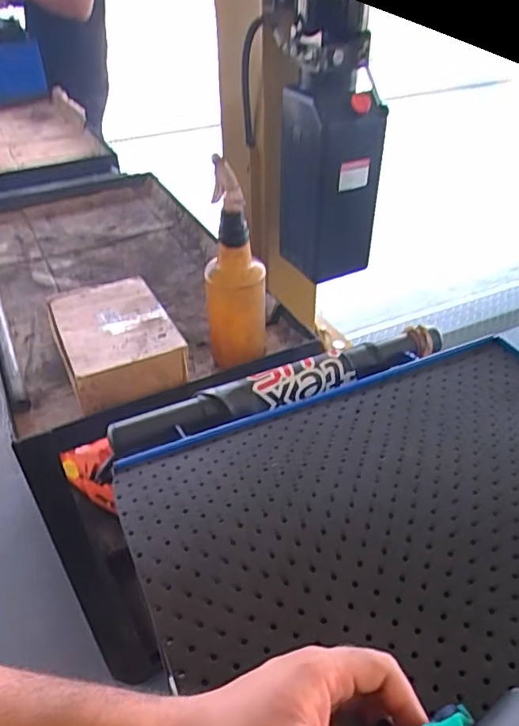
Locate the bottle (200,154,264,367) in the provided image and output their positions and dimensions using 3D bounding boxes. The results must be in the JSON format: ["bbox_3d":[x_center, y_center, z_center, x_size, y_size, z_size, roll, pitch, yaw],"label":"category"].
[{"bbox_3d":[-0.034,-0.095,0.799,0.085,0.222,0.070,-3,39,-2],"label":"bottle"}]

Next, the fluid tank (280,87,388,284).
[{"bbox_3d":[0.158,-0.425,1.323,0.154,0.399,0.219,-18,42,-19],"label":"fluid tank"}]

